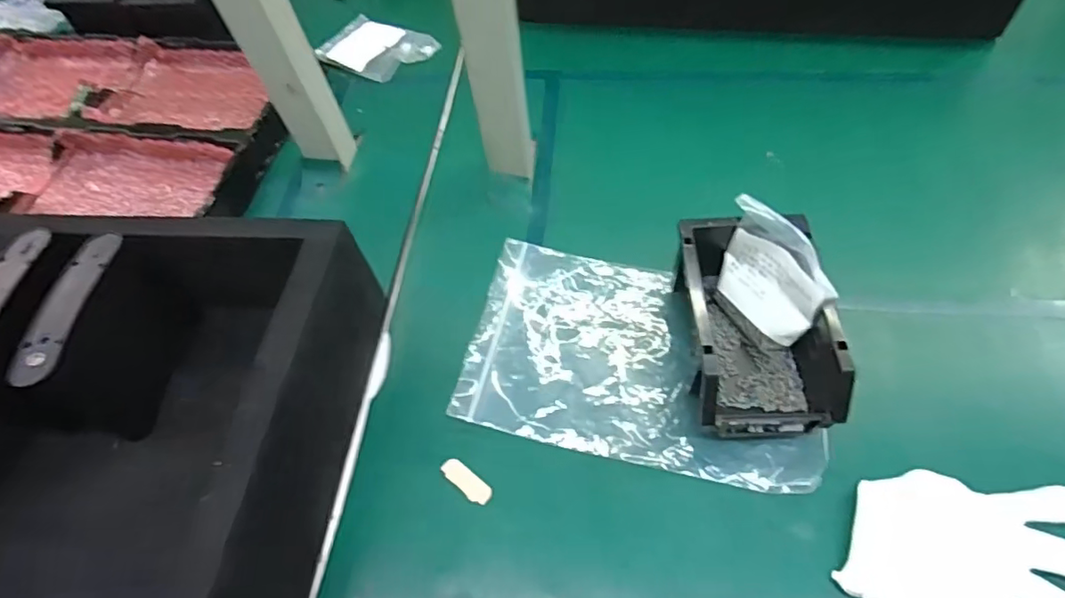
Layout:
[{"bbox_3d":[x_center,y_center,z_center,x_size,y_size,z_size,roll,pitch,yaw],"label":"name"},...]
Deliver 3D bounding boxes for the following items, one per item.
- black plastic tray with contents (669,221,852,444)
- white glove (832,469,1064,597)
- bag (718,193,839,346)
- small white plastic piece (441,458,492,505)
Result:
[{"bbox_3d":[0.169,0.019,0.448,0.098,0.069,0.163,-3,59,3],"label":"black plastic tray with contents"},{"bbox_3d":[0.289,0.166,0.380,0.160,0.026,0.090,5,62,6],"label":"white glove"},{"bbox_3d":[0.181,-0.019,0.442,0.030,0.082,0.091,-13,54,-30],"label":"bag"},{"bbox_3d":[-0.050,0.136,0.432,0.043,0.004,0.016,33,66,23],"label":"small white plastic piece"}]

